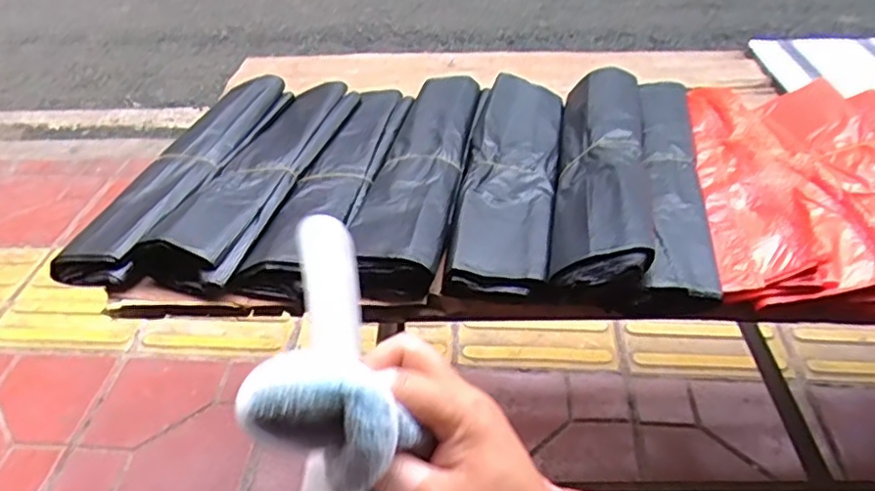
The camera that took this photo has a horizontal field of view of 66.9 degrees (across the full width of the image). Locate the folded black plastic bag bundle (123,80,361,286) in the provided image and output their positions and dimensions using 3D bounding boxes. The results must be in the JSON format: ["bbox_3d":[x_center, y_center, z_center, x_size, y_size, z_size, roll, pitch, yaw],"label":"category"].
[{"bbox_3d":[-0.176,-0.083,0.682,0.092,0.036,0.338,10,41,12],"label":"folded black plastic bag bundle"}]

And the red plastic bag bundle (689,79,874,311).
[{"bbox_3d":[0.422,-0.062,0.645,0.336,0.048,0.335,3,41,5],"label":"red plastic bag bundle"}]

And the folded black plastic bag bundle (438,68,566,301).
[{"bbox_3d":[0.074,-0.078,0.657,0.089,0.036,0.340,6,41,8],"label":"folded black plastic bag bundle"}]

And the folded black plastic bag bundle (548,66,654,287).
[{"bbox_3d":[0.157,-0.084,0.638,0.078,0.038,0.355,7,41,9],"label":"folded black plastic bag bundle"}]

